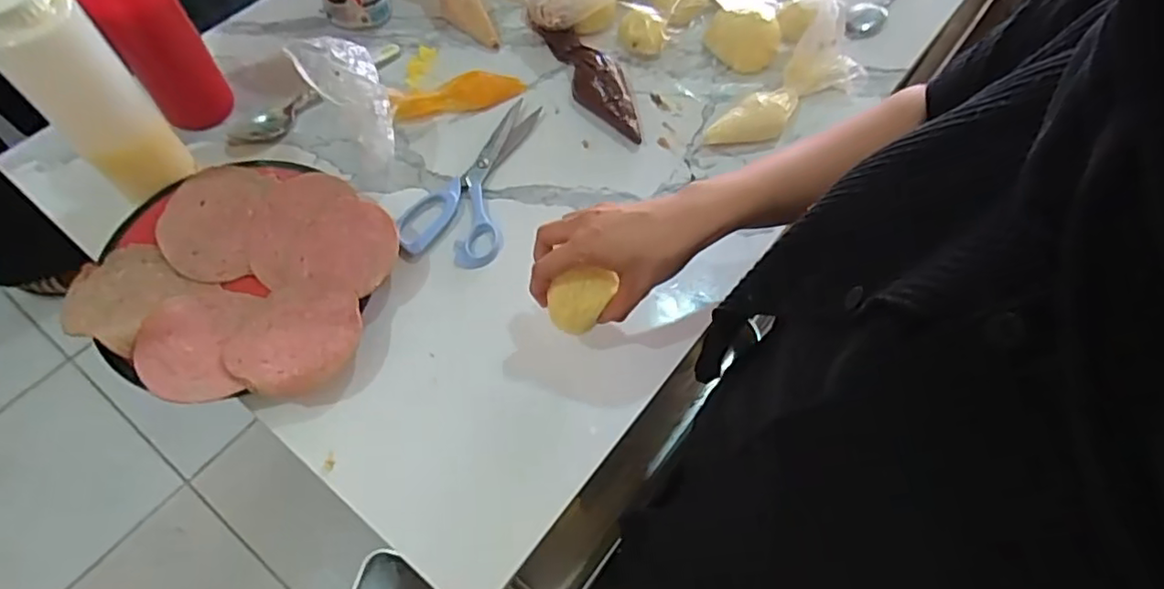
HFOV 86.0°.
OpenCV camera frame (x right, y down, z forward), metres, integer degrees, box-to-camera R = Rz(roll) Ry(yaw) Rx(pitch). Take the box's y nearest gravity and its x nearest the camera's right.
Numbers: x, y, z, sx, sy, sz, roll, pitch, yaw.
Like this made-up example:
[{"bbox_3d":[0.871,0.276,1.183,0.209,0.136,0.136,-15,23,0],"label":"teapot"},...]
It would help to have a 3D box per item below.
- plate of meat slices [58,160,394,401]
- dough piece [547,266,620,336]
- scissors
[{"bbox_3d":[-0.273,-0.015,0.509,0.217,0.041,0.207,1,62,-2],"label":"plate of meat slices"},{"bbox_3d":[-0.001,0.006,0.465,0.047,0.038,0.030,-7,63,-6],"label":"dough piece"},{"bbox_3d":[-0.100,-0.110,0.580,0.090,0.008,0.186,14,63,4],"label":"scissors"}]

